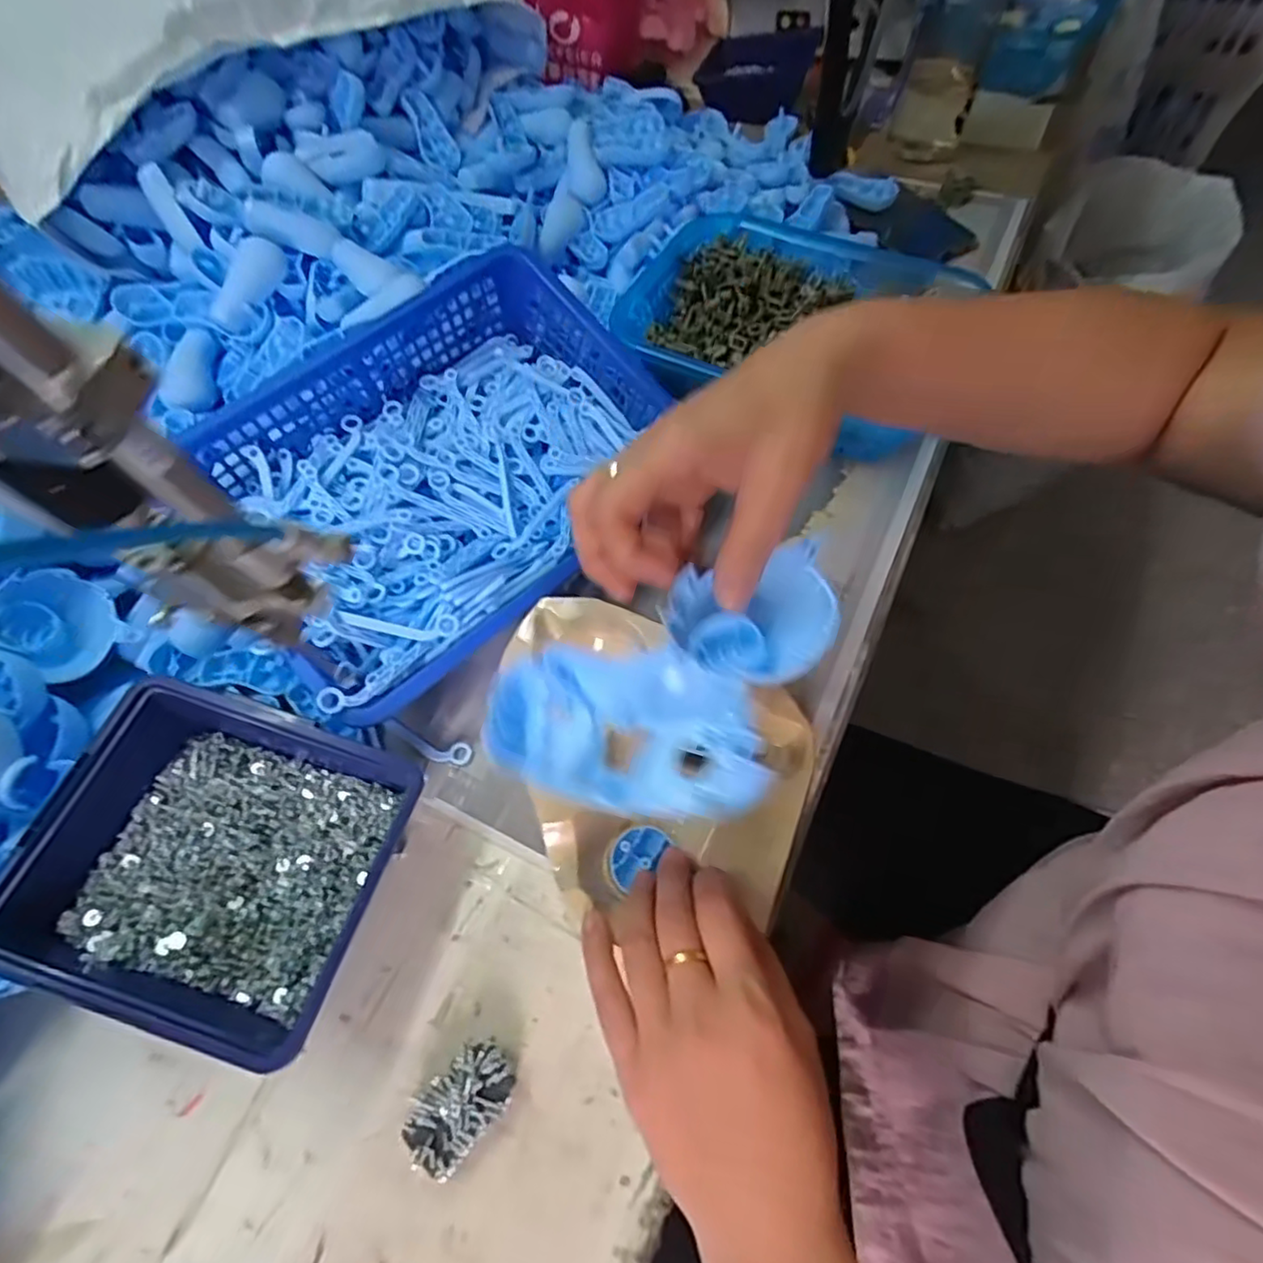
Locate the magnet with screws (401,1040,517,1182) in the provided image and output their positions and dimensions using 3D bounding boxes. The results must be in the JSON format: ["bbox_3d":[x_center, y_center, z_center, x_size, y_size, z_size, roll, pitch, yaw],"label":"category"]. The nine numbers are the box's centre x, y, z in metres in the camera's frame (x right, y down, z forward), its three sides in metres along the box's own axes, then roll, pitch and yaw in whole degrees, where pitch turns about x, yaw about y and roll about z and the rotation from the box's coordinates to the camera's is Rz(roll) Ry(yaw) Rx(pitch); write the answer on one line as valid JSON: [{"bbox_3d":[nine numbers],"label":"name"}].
[{"bbox_3d":[-0.080,0.224,0.302,0.033,0.019,0.052,39,71,21],"label":"magnet with screws"}]

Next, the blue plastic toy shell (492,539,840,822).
[{"bbox_3d":[0.009,0.023,0.275,0.145,0.048,0.104,-1,62,3],"label":"blue plastic toy shell"}]

